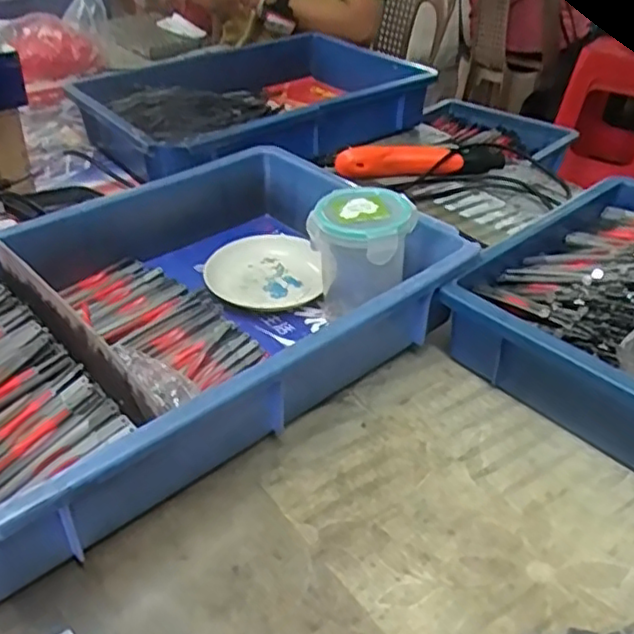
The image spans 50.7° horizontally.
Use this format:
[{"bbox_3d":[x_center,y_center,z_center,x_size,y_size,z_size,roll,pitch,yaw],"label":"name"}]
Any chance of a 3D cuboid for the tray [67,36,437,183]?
[{"bbox_3d":[-0.072,-0.290,0.903,0.442,0.075,0.264,-25,44,-30],"label":"tray"}]

